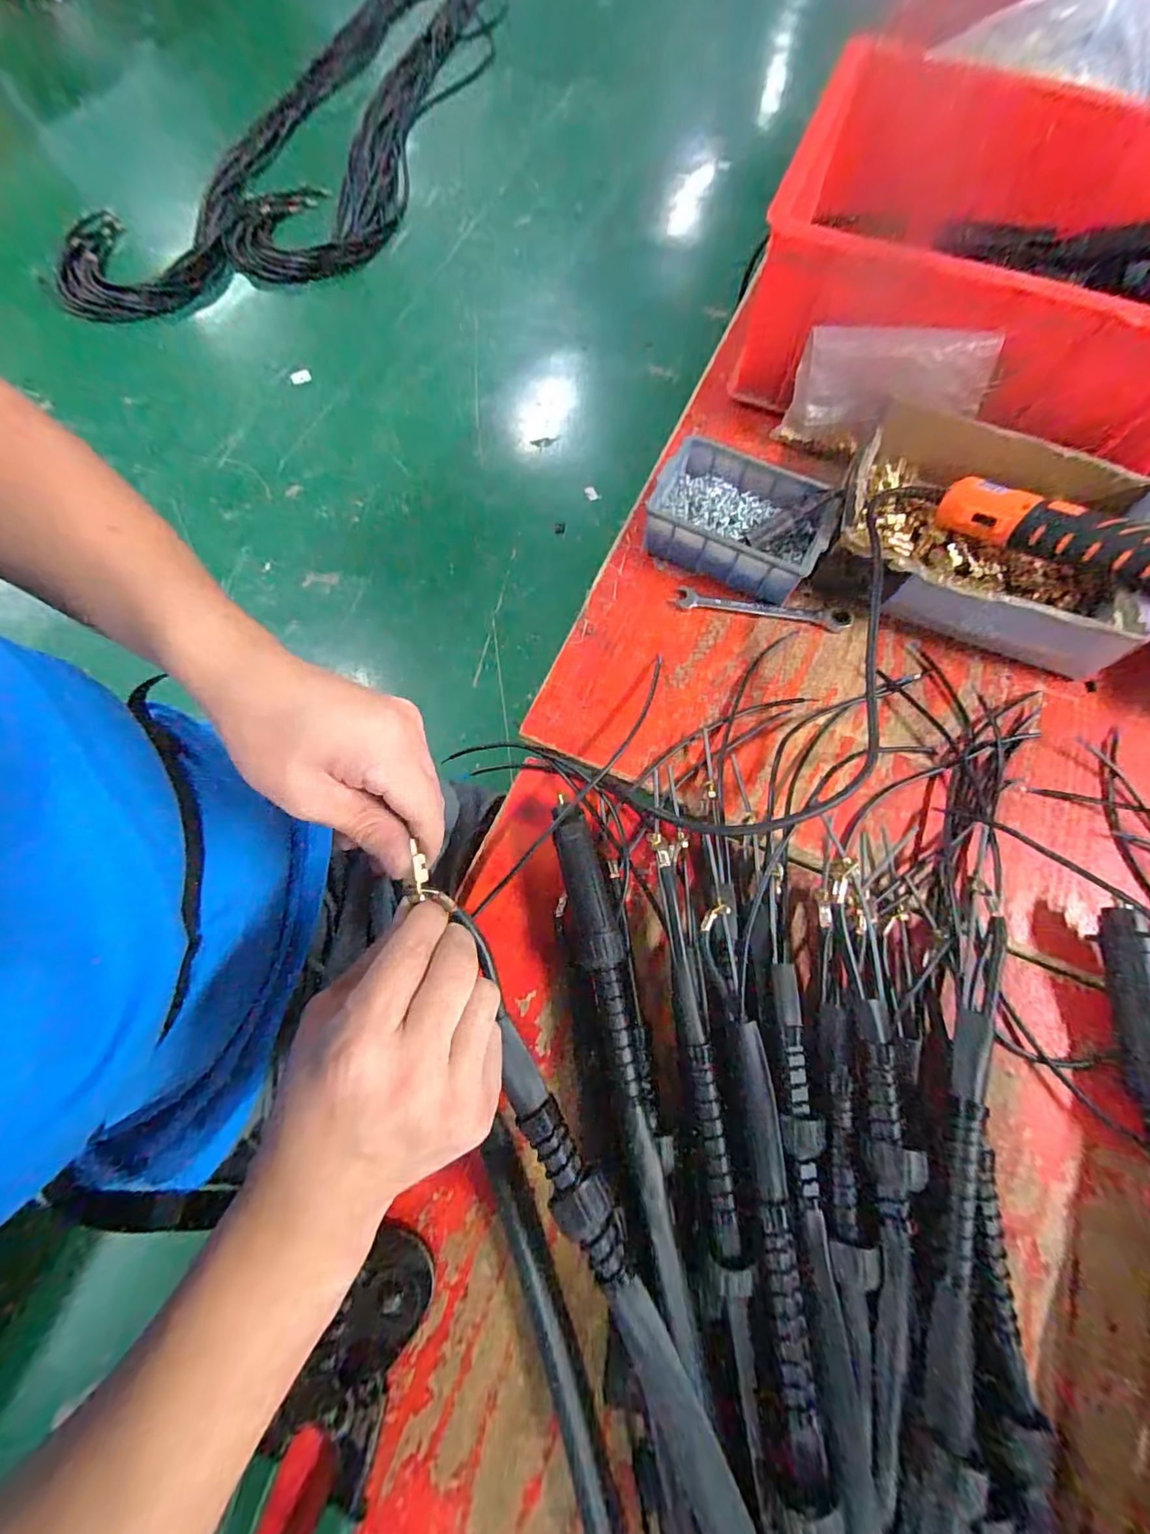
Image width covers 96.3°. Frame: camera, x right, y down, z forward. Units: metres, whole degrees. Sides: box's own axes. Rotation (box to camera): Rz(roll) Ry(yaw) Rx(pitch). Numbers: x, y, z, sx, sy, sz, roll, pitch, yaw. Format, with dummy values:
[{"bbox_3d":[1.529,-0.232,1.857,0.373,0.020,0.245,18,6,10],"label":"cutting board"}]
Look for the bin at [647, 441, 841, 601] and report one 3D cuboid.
[{"bbox_3d":[0.142,-0.215,0.451,0.148,0.050,0.104,23,74,7],"label":"bin"}]

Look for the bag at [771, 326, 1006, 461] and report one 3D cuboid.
[{"bbox_3d":[0.277,-0.335,0.466,0.154,0.099,0.027,15,73,5],"label":"bag"}]

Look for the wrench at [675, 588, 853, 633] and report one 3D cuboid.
[{"bbox_3d":[0.166,-0.138,0.454,0.149,0.005,0.019,10,72,3],"label":"wrench"}]

